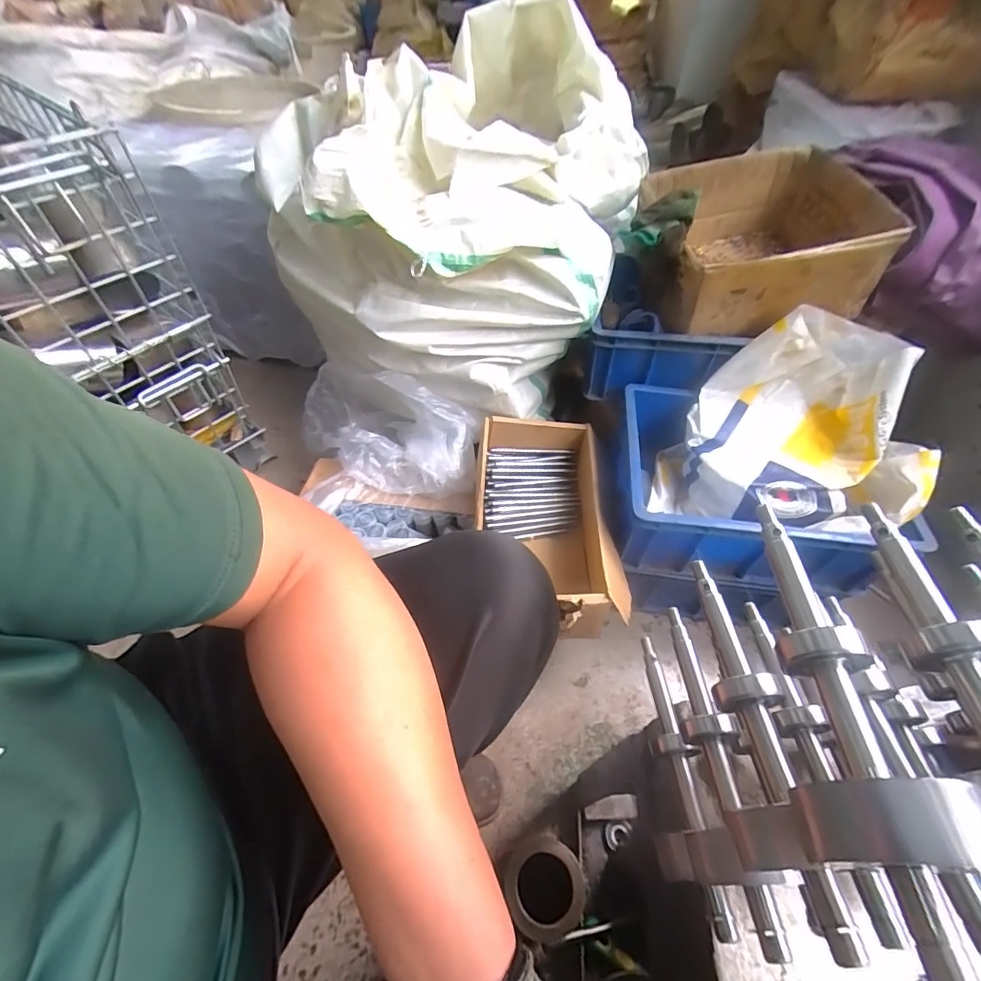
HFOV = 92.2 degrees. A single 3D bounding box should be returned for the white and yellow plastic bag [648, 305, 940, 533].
[{"bbox_3d":[0.466,-0.090,0.738,0.323,0.247,0.264,20,54,13],"label":"white and yellow plastic bag"}]

